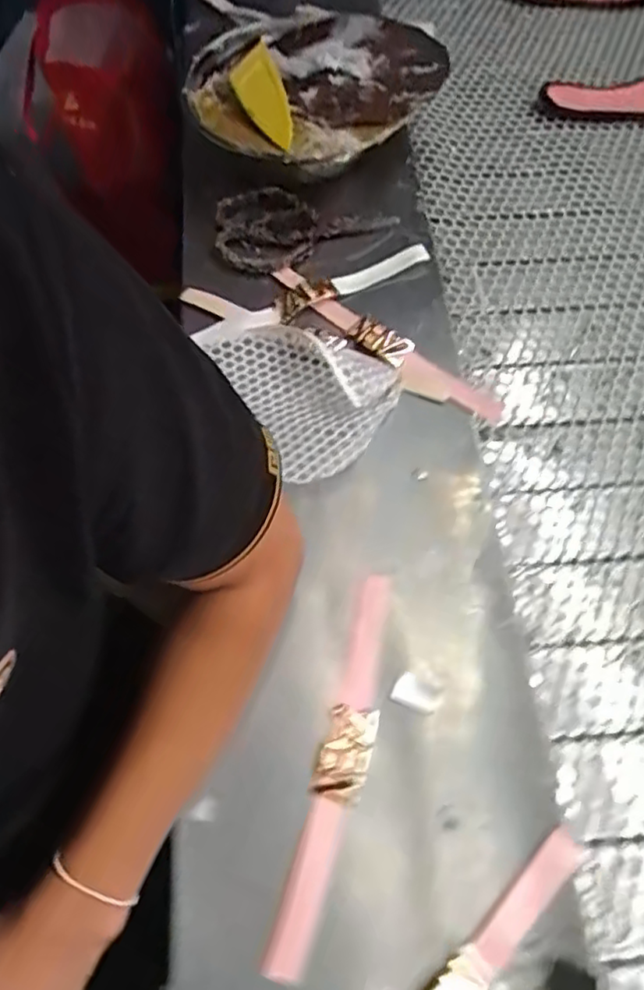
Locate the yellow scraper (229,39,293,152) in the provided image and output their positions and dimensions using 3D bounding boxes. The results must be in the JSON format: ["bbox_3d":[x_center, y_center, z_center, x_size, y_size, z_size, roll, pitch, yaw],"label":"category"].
[{"bbox_3d":[-0.058,-0.382,0.601,0.045,0.010,0.133,-21,67,7],"label":"yellow scraper"}]

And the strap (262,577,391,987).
[{"bbox_3d":[0.014,0.177,0.416,0.033,0.008,0.251,14,63,8],"label":"strap"}]

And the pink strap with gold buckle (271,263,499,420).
[{"bbox_3d":[0.053,-0.138,0.561,0.245,0.018,0.031,34,67,17],"label":"pink strap with gold buckle"}]

